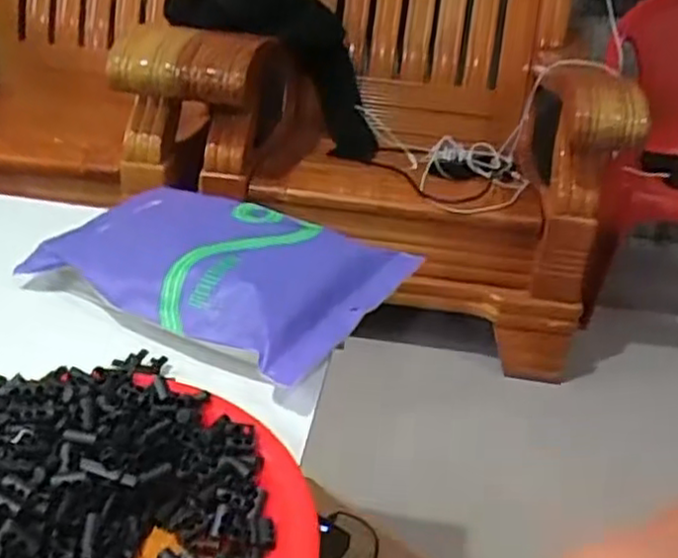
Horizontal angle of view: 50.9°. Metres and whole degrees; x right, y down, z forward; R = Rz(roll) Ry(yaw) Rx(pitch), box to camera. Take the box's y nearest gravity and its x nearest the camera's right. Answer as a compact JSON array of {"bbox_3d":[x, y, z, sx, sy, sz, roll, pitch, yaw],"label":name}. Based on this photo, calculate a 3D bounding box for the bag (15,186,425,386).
[{"bbox_3d":[-0.098,-0.015,0.608,0.271,0.048,0.184,20,33,23],"label":"bag"}]

